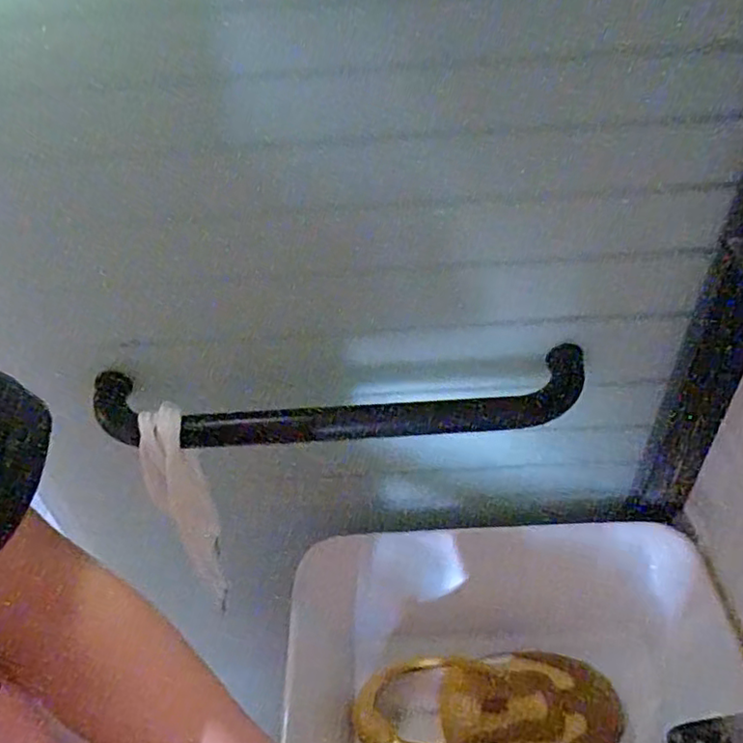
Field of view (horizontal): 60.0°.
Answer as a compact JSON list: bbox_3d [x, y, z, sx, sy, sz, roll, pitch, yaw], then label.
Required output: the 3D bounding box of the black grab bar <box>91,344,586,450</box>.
[{"bbox_3d":[-0.024,0.021,0.465,0.355,0.028,0.053,-3,43,1],"label":"black grab bar"}]

